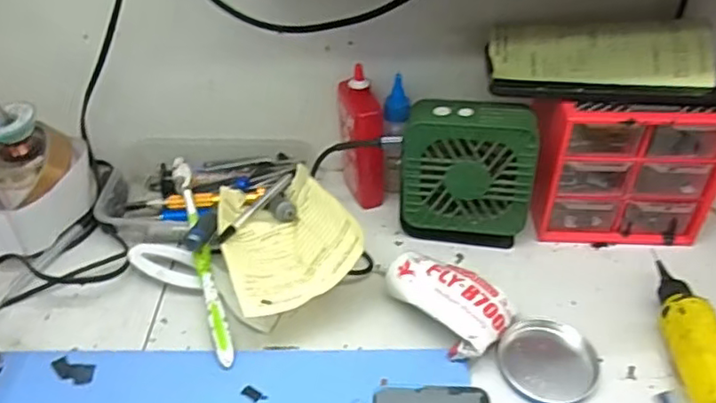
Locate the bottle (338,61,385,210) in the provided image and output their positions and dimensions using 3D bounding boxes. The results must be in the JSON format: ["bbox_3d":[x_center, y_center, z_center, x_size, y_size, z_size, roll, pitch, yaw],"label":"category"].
[{"bbox_3d":[0.004,-0.053,0.505,0.034,0.117,0.046,-3,41,-4],"label":"bottle"}]

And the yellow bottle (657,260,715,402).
[{"bbox_3d":[0.221,0.089,0.404,0.034,0.035,0.121,1,41,1],"label":"yellow bottle"}]

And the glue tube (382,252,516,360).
[{"bbox_3d":[0.062,0.072,0.427,0.087,0.032,0.059,30,49,30],"label":"glue tube"}]

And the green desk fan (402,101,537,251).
[{"bbox_3d":[0.083,-0.020,0.472,0.099,0.111,0.045,8,41,8],"label":"green desk fan"}]

